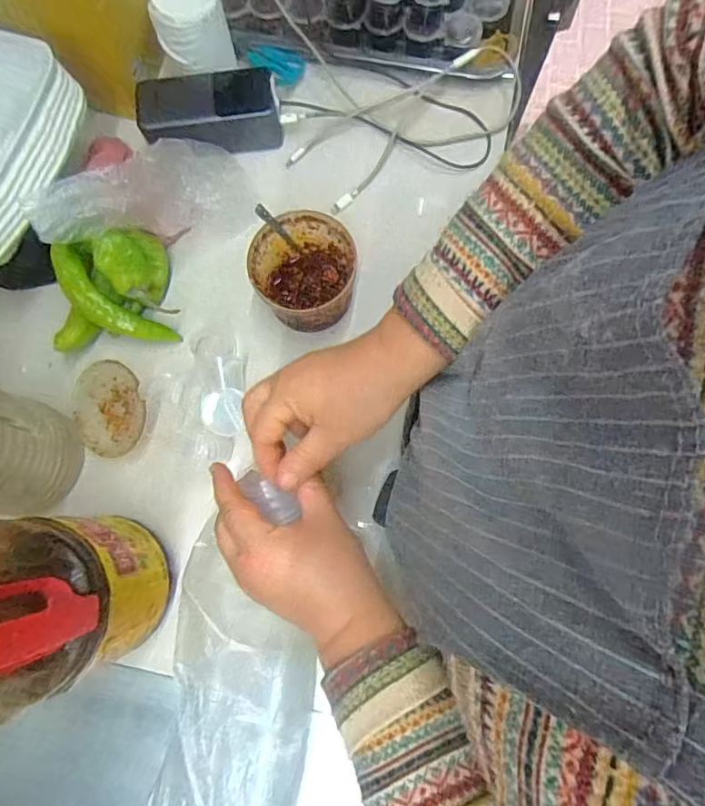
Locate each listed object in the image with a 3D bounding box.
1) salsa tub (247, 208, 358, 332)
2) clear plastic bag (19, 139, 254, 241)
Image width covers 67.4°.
[{"bbox_3d":[-0.039,-0.114,0.466,0.084,0.069,0.081,0,78,1],"label":"salsa tub"},{"bbox_3d":[-0.176,-0.184,0.455,0.193,0.072,0.080,-25,77,-35],"label":"clear plastic bag"}]

